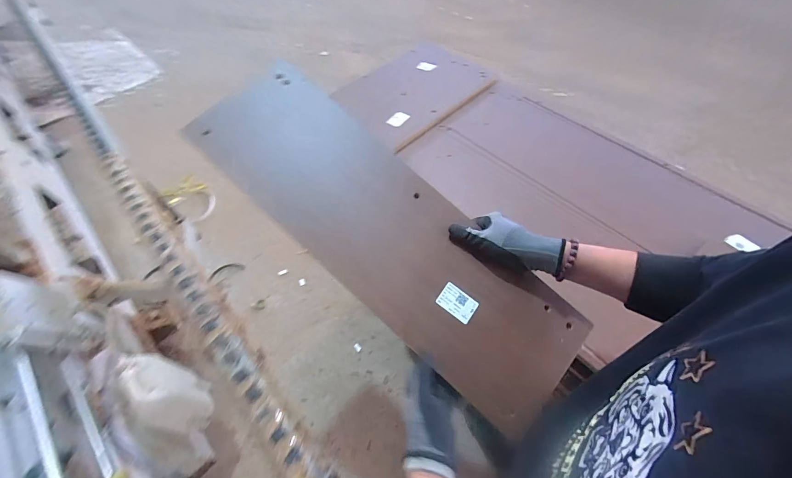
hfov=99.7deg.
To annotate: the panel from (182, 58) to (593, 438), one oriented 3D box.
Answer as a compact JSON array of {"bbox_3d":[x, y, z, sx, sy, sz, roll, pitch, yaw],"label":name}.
[{"bbox_3d":[-0.019,-0.020,0.553,0.701,0.025,0.231,42,76,8],"label":"panel"}]

